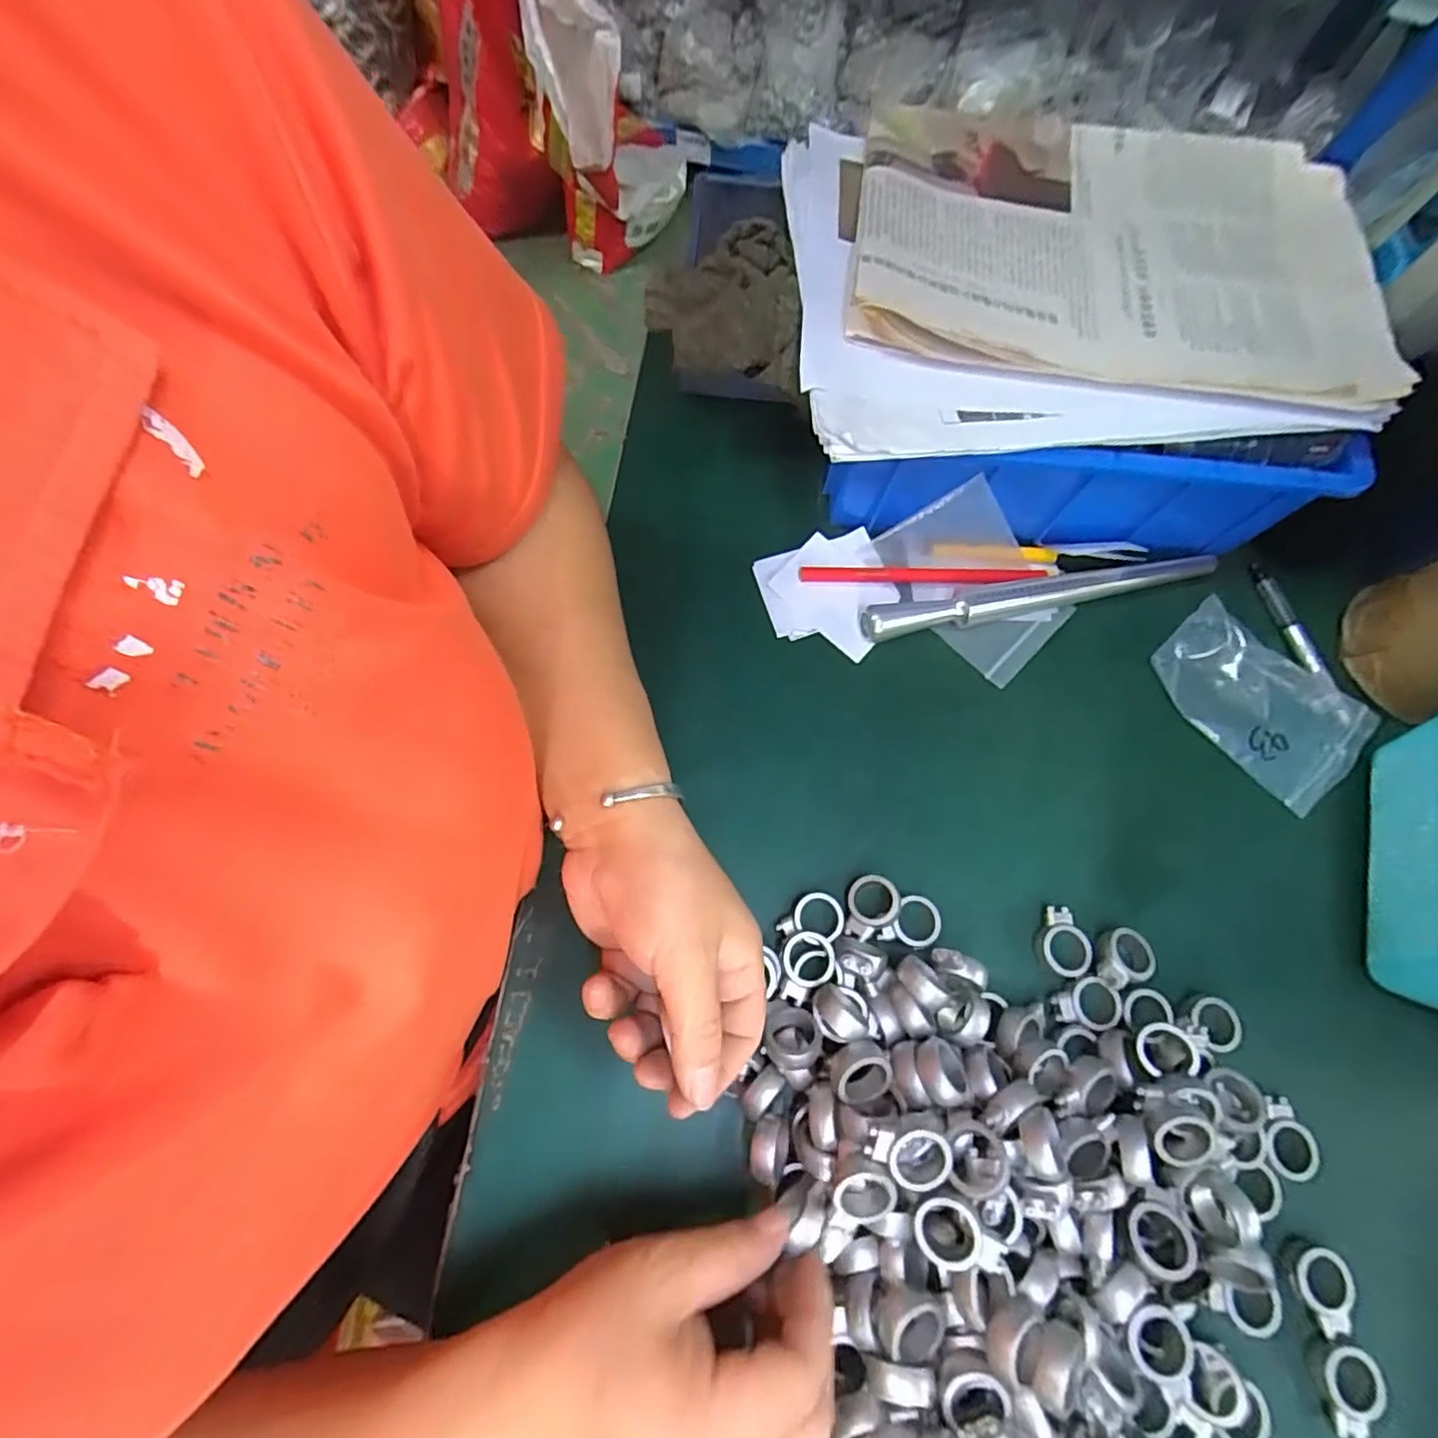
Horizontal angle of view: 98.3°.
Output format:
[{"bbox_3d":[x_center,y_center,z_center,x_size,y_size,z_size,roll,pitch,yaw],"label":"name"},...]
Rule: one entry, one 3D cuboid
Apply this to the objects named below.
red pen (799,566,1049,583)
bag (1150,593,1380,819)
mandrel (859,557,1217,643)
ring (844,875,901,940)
[{"bbox_3d":[0.126,-0.090,0.386,0.151,0.005,0.012,0,71,-2],"label":"red pen"},{"bbox_3d":[0.326,-0.011,0.376,0.119,0.008,0.078,44,83,10],"label":"bag"},{"bbox_3d":[0.201,-0.077,0.383,0.232,0.017,0.019,-10,71,-5],"label":"mandrel"},{"bbox_3d":[0.079,0.097,0.320,0.025,0.009,0.032,8,71,1],"label":"ring"}]

